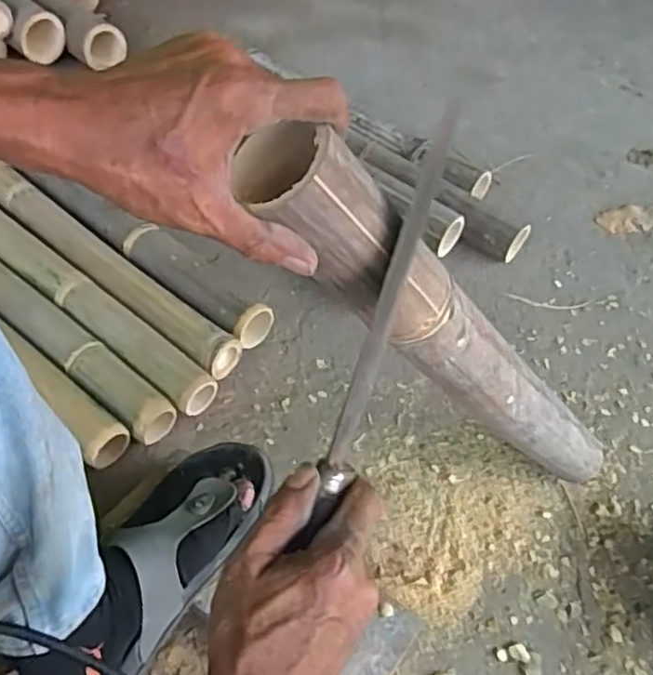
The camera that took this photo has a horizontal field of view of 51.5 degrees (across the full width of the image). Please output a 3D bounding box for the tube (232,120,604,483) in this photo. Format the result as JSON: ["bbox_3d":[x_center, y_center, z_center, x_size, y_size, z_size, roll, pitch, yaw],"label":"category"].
[{"bbox_3d":[0.124,0.016,0.551,0.071,0.598,0.074,-31,53,18],"label":"tube"}]

